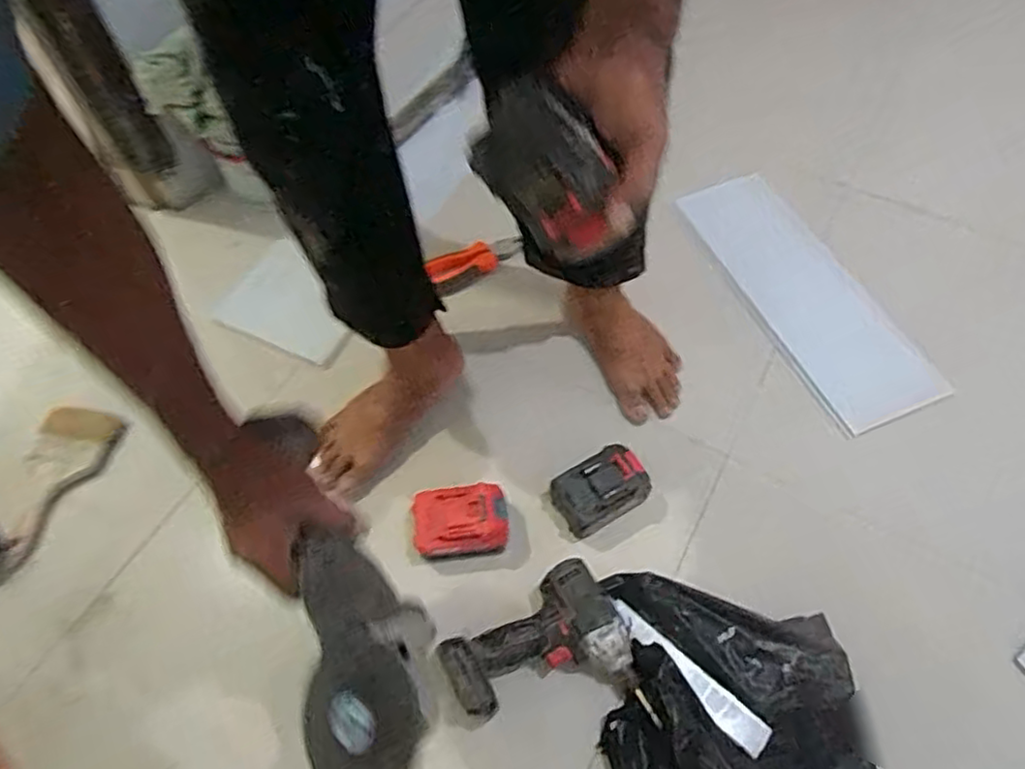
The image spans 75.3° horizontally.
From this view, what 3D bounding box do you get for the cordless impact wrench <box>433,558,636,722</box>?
[{"bbox_3d":[0.033,0.308,0.741,0.193,0.064,0.140,-29,62,-17],"label":"cordless impact wrench"}]

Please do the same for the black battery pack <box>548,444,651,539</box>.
[{"bbox_3d":[0.111,0.136,0.846,0.112,0.061,0.079,-24,61,-15],"label":"black battery pack"}]

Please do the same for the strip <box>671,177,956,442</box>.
[{"bbox_3d":[0.467,-0.154,1.076,0.206,0.021,0.502,-16,58,-15],"label":"strip"}]

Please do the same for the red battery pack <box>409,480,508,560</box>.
[{"bbox_3d":[-0.065,0.175,0.824,0.120,0.069,0.083,1,58,0],"label":"red battery pack"}]

